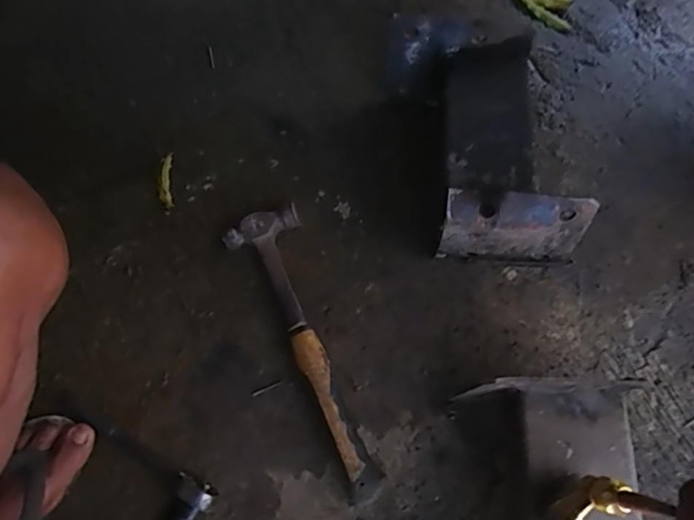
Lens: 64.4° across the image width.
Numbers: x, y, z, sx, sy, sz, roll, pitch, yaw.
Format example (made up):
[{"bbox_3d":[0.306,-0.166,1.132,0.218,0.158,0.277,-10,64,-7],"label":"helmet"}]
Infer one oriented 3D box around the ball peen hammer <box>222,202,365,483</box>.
[{"bbox_3d":[-0.045,0.082,0.600,0.083,0.030,0.303,-22,72,-7],"label":"ball peen hammer"}]

